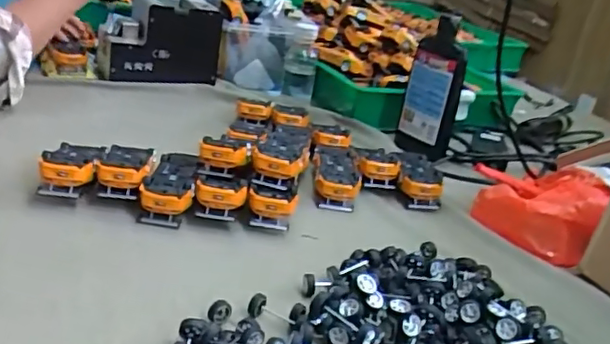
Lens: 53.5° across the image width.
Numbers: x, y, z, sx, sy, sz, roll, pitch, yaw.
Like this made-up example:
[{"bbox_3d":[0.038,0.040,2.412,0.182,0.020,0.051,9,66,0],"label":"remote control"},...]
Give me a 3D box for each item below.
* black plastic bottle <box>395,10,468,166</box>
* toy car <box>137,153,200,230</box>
[{"bbox_3d":[0.193,-0.124,0.914,0.083,0.206,0.064,12,25,10],"label":"black plastic bottle"},{"bbox_3d":[-0.149,0.015,0.677,0.059,0.041,0.124,4,25,-9],"label":"toy car"}]

